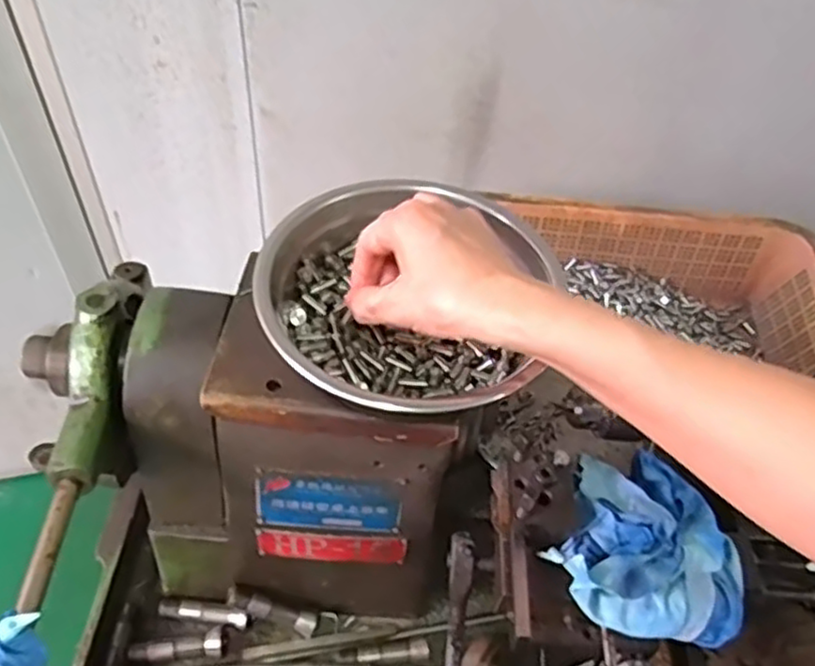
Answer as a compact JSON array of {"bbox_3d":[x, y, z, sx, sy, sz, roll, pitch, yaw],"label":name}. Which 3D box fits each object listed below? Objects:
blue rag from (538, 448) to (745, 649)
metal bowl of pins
[{"bbox_3d":[0.143,0.126,0.421,0.116,0.039,0.124,-16,54,-18],"label":"blue rag"},{"bbox_3d":[0.001,-0.017,0.414,0.169,0.053,0.155,3,50,-3],"label":"metal bowl of pins"}]

